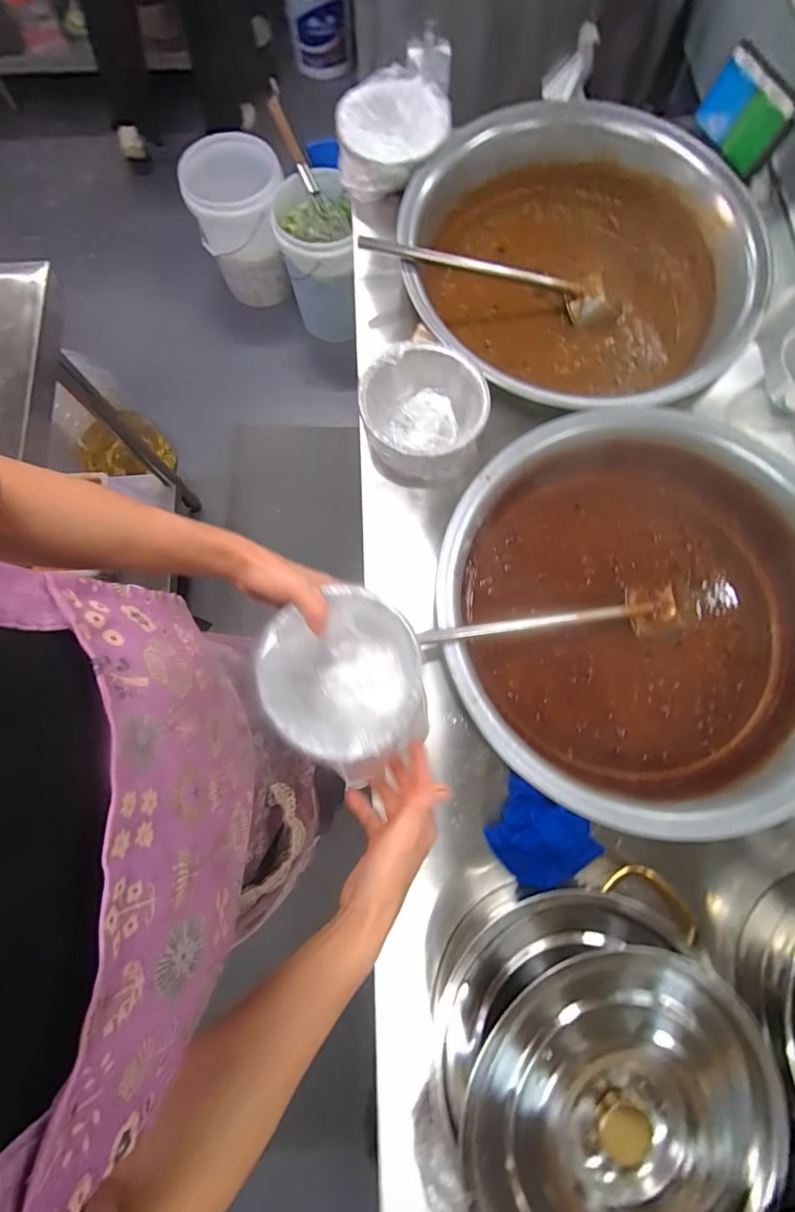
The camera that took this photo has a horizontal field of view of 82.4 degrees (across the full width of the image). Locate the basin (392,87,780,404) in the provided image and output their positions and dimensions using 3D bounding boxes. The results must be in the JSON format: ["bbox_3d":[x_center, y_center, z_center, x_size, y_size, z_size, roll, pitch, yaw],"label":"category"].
[{"bbox_3d":[0.320,-0.623,0.891,0.604,0.236,0.647,0,75,1],"label":"basin"}]

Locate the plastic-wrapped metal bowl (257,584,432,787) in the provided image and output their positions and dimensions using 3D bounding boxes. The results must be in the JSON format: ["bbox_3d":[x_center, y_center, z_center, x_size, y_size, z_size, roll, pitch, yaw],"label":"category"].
[{"bbox_3d":[-0.058,0.070,0.467,0.141,0.094,0.155,-10,75,-2],"label":"plastic-wrapped metal bowl"}]

